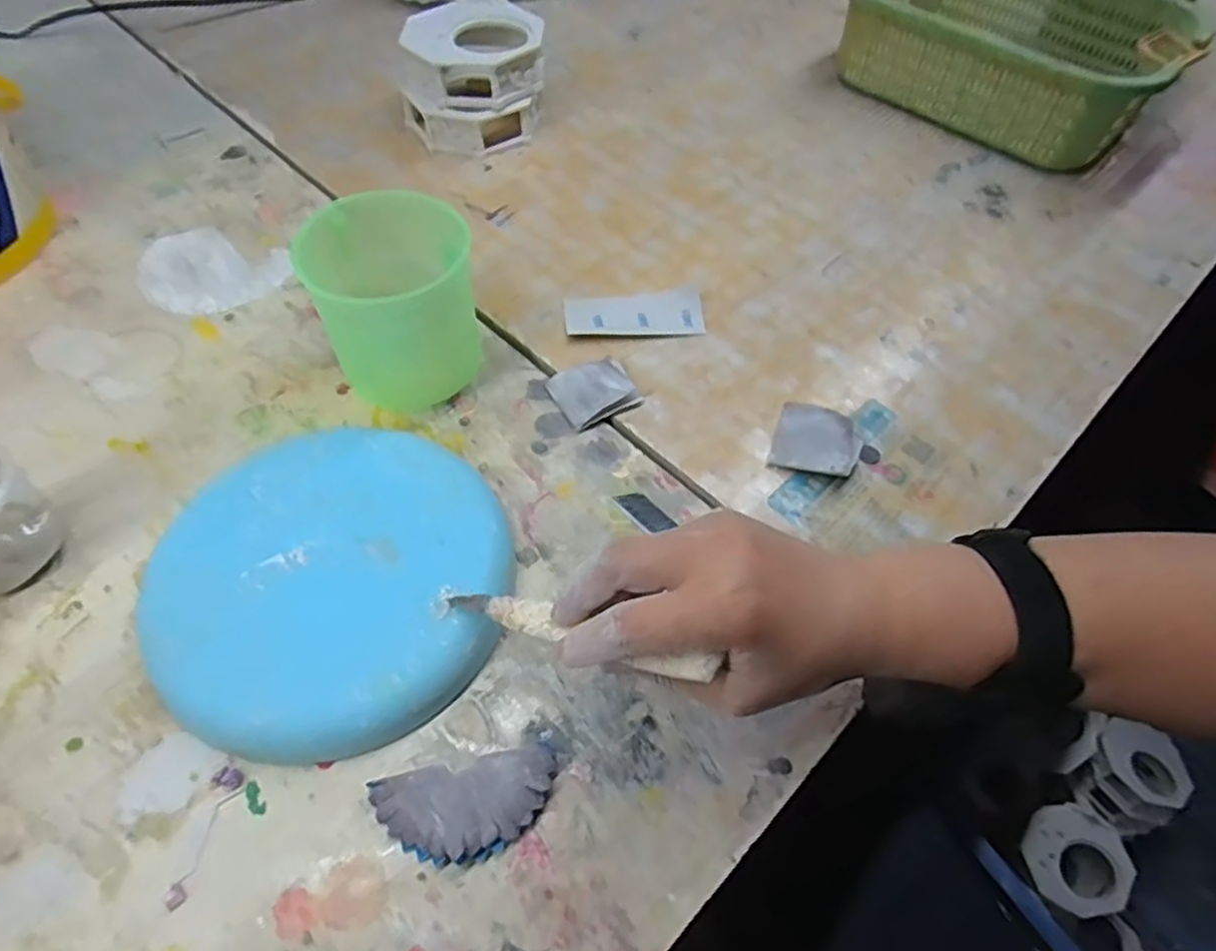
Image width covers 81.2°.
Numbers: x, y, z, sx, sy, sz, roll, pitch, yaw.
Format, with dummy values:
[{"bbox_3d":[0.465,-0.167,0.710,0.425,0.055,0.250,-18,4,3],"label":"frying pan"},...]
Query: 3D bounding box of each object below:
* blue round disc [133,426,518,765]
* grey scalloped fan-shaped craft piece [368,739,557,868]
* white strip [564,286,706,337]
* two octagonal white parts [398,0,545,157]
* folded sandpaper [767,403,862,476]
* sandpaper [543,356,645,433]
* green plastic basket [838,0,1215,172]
[{"bbox_3d":[-0.144,0.052,0.375,0.182,0.026,0.176,1,55,-1],"label":"blue round disc"},{"bbox_3d":[-0.063,0.149,0.317,0.080,0.013,0.042,-11,56,-9],"label":"grey scalloped fan-shaped craft piece"},{"bbox_3d":[0.019,-0.116,0.509,0.097,0.004,0.045,-5,55,-5],"label":"white strip"},{"bbox_3d":[-0.117,-0.349,0.619,0.125,0.082,0.115,-7,56,-7],"label":"two octagonal white parts"},{"bbox_3d":[0.130,-0.022,0.440,0.050,0.015,0.050,18,56,10],"label":"folded sandpaper"},{"bbox_3d":[-0.009,-0.056,0.460,0.051,0.010,0.045,-22,59,-16],"label":"sandpaper"},{"bbox_3d":[0.381,-0.412,0.681,0.282,0.092,0.230,36,61,21],"label":"green plastic basket"}]

